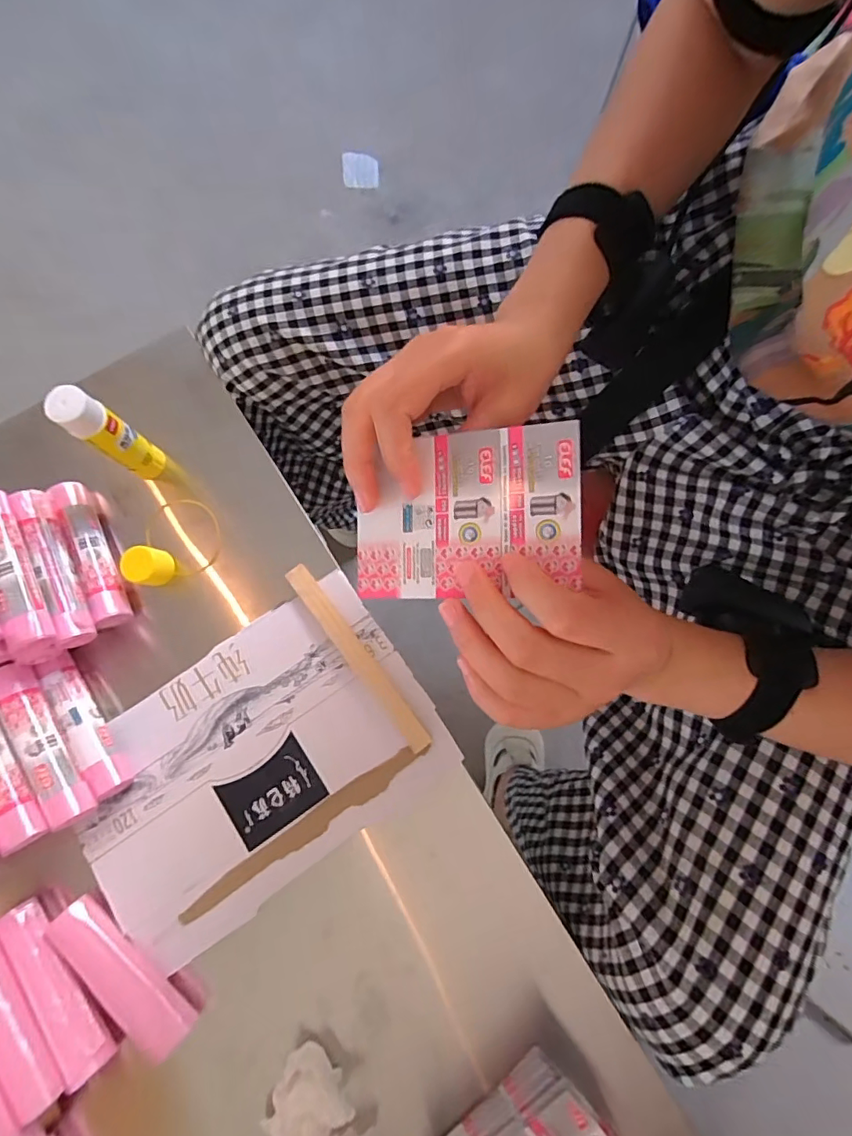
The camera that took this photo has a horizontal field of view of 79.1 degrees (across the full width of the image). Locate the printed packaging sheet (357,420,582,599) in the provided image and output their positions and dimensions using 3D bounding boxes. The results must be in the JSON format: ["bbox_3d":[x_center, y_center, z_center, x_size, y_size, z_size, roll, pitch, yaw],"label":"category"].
[{"bbox_3d":[0.017,-0.025,0.247,0.107,0.004,0.077,-1,89,18],"label":"printed packaging sheet"}]

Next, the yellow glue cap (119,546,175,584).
[{"bbox_3d":[-0.222,-0.001,0.412,0.026,0.030,0.030,-5,78,-2],"label":"yellow glue cap"}]

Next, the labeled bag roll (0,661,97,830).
[{"bbox_3d":[-0.271,0.121,0.362,0.024,0.021,0.121,-33,81,-7],"label":"labeled bag roll"}]

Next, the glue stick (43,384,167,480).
[{"bbox_3d":[-0.237,-0.098,0.391,0.026,0.103,0.029,35,80,6],"label":"glue stick"}]

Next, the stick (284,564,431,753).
[{"bbox_3d":[-0.054,0.069,0.406,0.017,0.010,0.171,-37,81,-8],"label":"stick"}]

